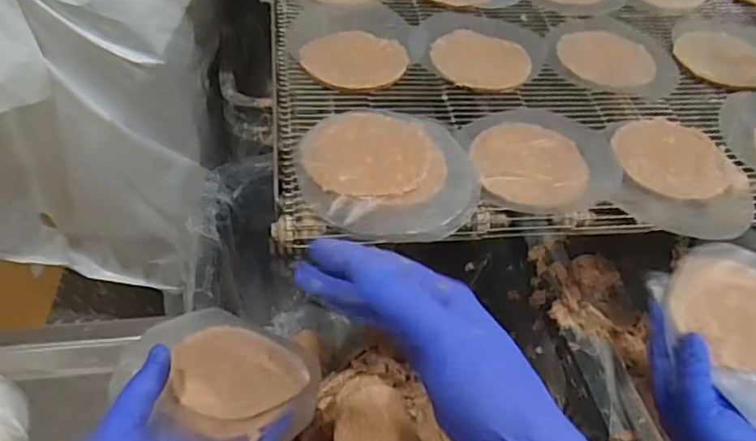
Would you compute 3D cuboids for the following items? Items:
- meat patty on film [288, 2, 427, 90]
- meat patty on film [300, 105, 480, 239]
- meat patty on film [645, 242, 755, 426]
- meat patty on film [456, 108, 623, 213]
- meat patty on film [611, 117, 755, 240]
[{"bbox_3d":[-0.019,-0.162,0.525,0.122,0.010,0.127,3,46,-3],"label":"meat patty on film"},{"bbox_3d":[0.008,-0.036,0.405,0.121,0.016,0.118,3,46,-3],"label":"meat patty on film"},{"bbox_3d":[0.269,0.070,0.414,0.103,0.014,0.126,-39,69,-15],"label":"meat patty on film"},{"bbox_3d":[0.123,-0.050,0.441,0.113,0.013,0.101,-3,46,-9],"label":"meat patty on film"},{"bbox_3d":[0.230,-0.034,0.441,0.099,0.017,0.114,12,46,7],"label":"meat patty on film"}]

